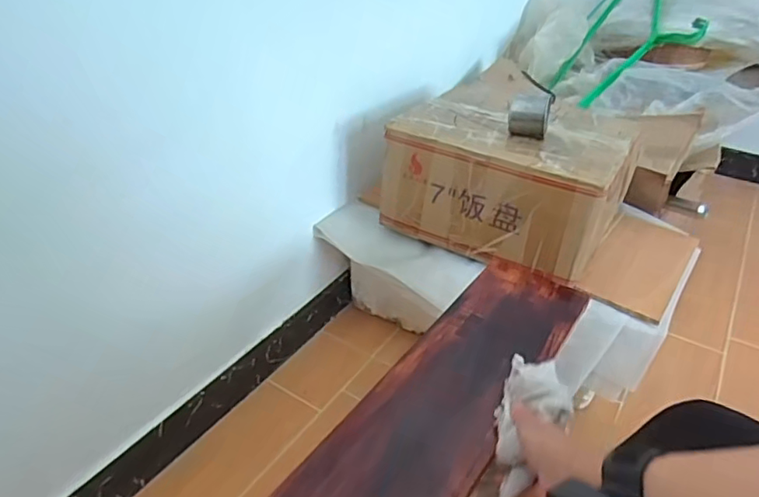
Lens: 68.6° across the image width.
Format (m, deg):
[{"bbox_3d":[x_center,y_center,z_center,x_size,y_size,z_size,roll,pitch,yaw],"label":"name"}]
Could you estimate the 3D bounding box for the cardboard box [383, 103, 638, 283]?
[{"bbox_3d":[0.211,-0.118,0.968,0.362,0.186,0.213,21,41,24],"label":"cardboard box"}]

